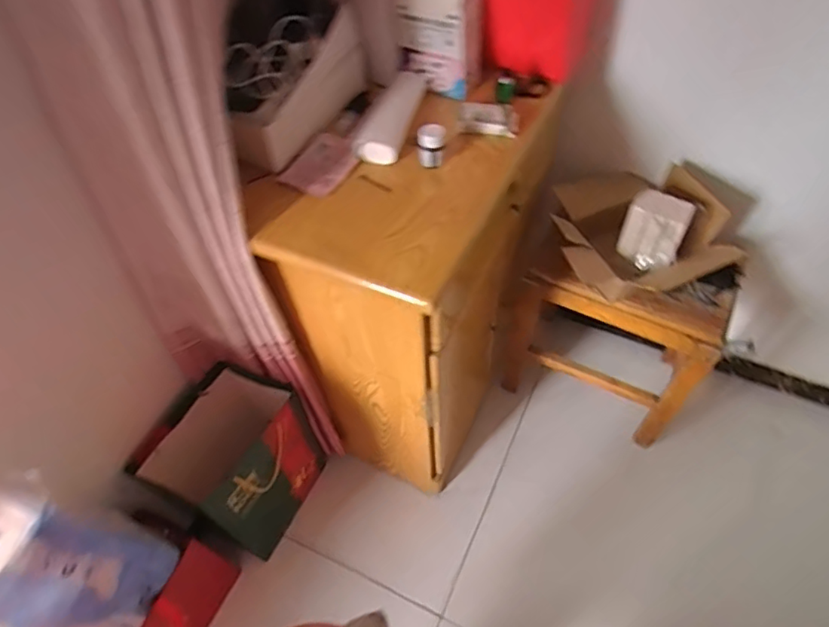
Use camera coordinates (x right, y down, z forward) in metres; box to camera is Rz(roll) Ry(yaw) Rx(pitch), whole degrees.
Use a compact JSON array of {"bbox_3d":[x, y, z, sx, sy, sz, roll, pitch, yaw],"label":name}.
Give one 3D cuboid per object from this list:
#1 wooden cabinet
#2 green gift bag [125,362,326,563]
[{"bbox_3d":[0.002,-0.017,1.020,0.279,0.692,0.401,24,60,17],"label":"wooden cabinet"},{"bbox_3d":[-0.317,0.285,1.075,0.166,0.379,0.237,29,62,19],"label":"green gift bag"}]

